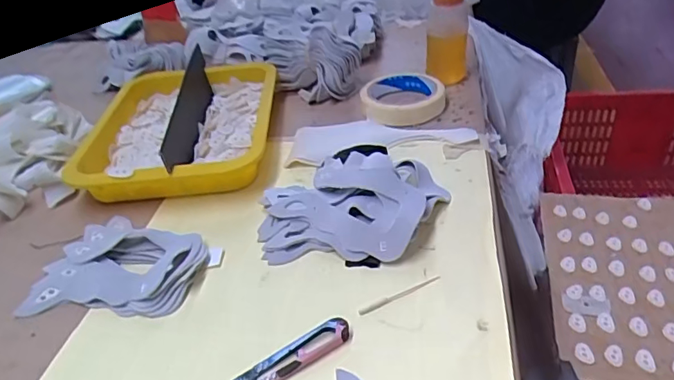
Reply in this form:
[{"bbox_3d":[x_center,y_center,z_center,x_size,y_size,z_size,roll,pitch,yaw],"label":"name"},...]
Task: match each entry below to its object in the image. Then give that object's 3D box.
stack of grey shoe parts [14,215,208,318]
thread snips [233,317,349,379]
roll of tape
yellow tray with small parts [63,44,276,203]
[{"bbox_3d":[-0.180,0.058,0.438,0.133,0.021,0.106,-1,36,8],"label":"stack of grey shoe parts"},{"bbox_3d":[-0.036,0.114,0.342,0.099,0.012,0.023,-25,40,-23],"label":"thread snips"},{"bbox_3d":[0.081,-0.112,0.628,0.099,0.026,0.101,-5,36,3],"label":"roll of tape"},{"bbox_3d":[-0.175,-0.069,0.595,0.199,0.054,0.259,-5,36,3],"label":"yellow tray with small parts"}]

